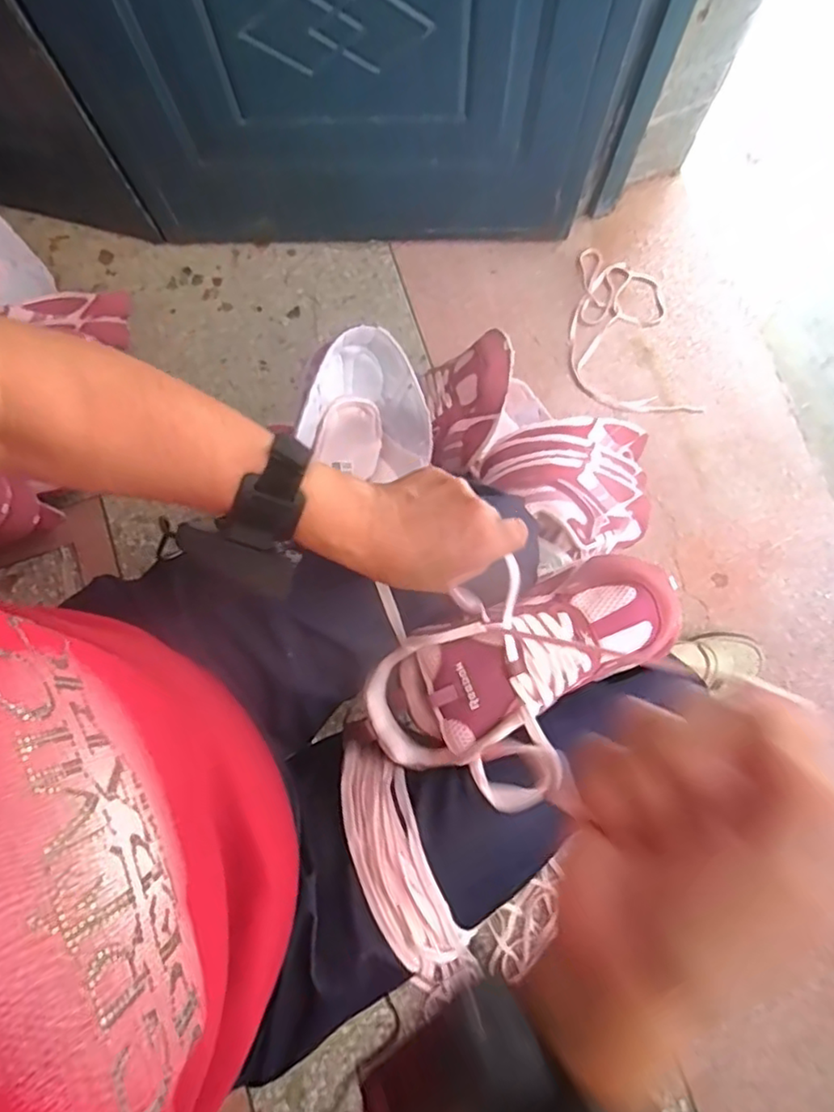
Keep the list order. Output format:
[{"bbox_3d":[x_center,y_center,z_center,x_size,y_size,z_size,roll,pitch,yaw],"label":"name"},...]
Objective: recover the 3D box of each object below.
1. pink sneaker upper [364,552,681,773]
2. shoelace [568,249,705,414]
[{"bbox_3d":[0.080,0.075,0.473,0.245,0.072,0.094,-26,80,-2],"label":"pink sneaker upper"},{"bbox_3d":[0.307,-0.338,0.977,0.179,0.008,0.286,-12,77,-10],"label":"shoelace"}]

